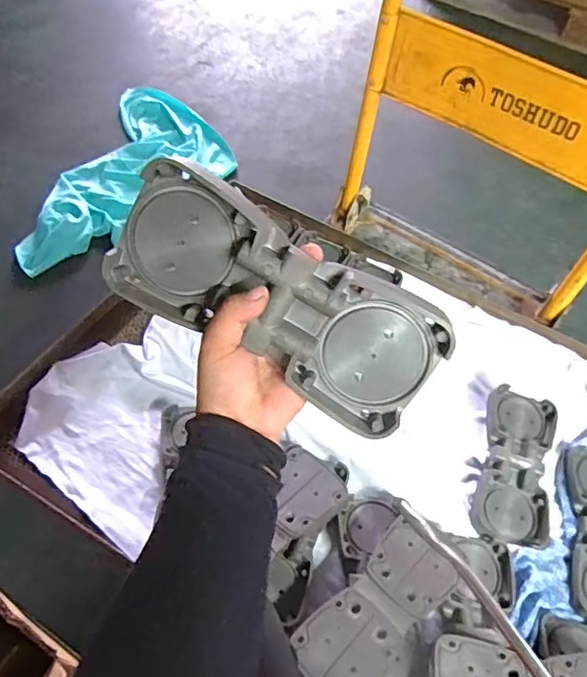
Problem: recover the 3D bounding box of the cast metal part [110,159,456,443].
[{"bbox_3d":[-0.012,-0.024,0.377,0.232,0.102,0.024,29,23,-2],"label":"cast metal part"}]

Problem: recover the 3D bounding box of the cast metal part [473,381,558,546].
[{"bbox_3d":[0.337,0.187,0.821,0.104,0.032,0.237,16,56,7],"label":"cast metal part"}]

